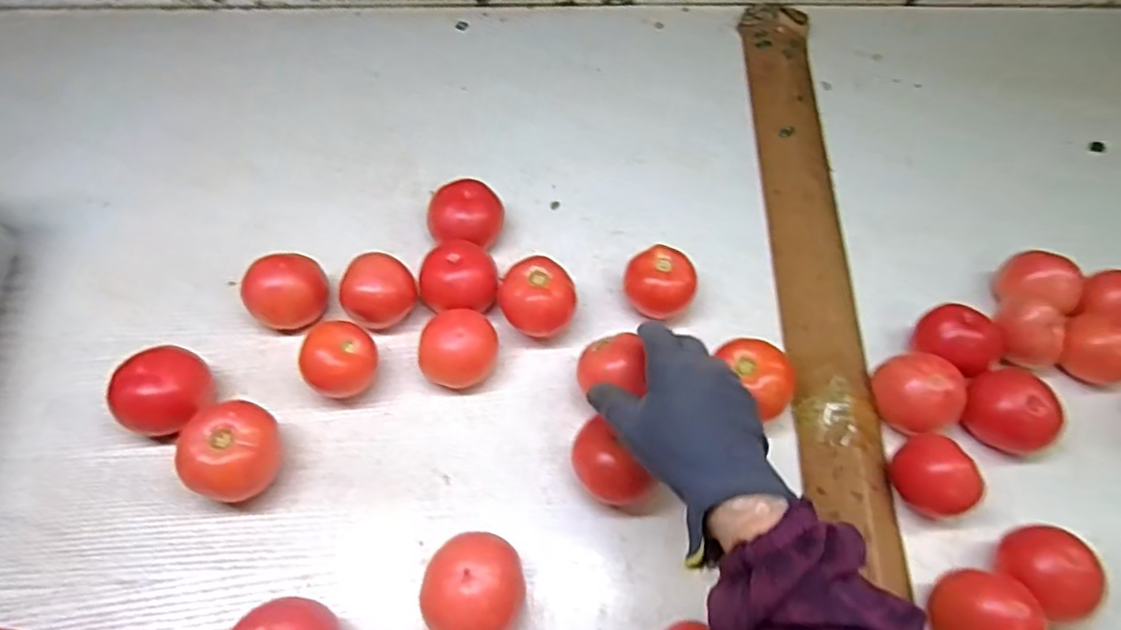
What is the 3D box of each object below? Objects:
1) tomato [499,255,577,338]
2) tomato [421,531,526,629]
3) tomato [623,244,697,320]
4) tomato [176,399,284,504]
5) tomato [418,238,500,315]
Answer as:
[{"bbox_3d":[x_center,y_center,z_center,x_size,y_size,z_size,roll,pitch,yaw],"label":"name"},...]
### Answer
[{"bbox_3d":[-0.020,-0.011,0.543,0.063,0.060,0.058,4,57,-1],"label":"tomato"},{"bbox_3d":[-0.057,0.184,0.411,0.063,0.058,0.067,1,57,-2],"label":"tomato"},{"bbox_3d":[0.090,-0.027,0.566,0.061,0.052,0.060,1,57,-2],"label":"tomato"},{"bbox_3d":[-0.239,0.101,0.451,0.065,0.061,0.067,18,58,8],"label":"tomato"},{"bbox_3d":[-0.091,-0.030,0.553,0.067,0.055,0.059,-18,60,-14],"label":"tomato"}]

